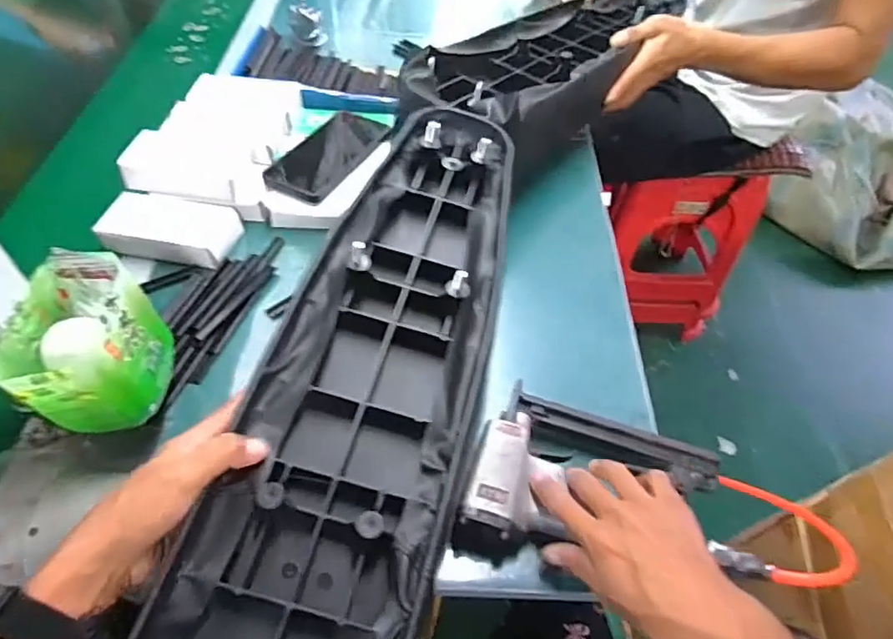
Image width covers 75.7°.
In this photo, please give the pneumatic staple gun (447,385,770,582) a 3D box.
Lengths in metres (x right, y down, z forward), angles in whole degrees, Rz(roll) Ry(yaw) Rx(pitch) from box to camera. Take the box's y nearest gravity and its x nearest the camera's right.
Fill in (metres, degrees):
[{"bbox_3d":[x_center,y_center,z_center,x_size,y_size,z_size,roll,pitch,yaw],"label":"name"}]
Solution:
[{"bbox_3d":[0.134,0.138,0.442,0.228,0.050,0.138,17,53,8],"label":"pneumatic staple gun"}]

